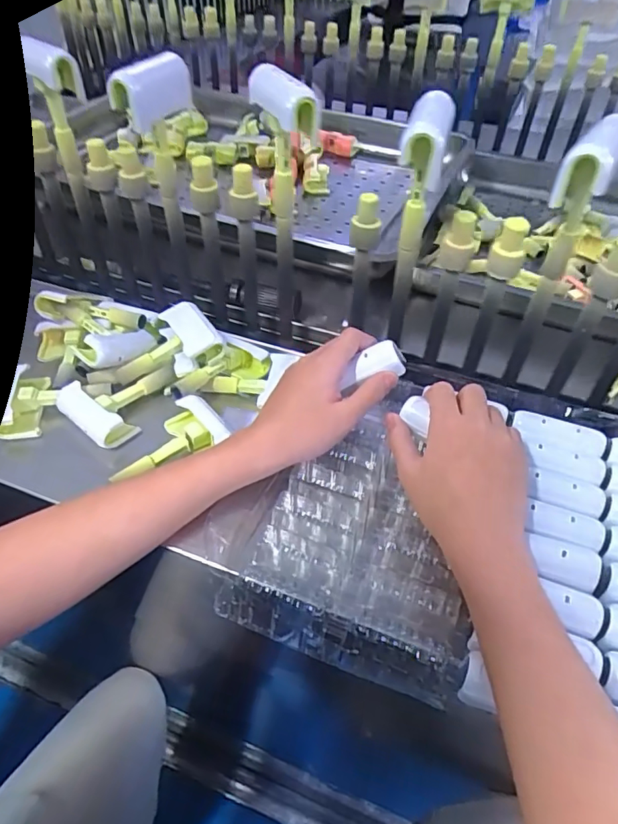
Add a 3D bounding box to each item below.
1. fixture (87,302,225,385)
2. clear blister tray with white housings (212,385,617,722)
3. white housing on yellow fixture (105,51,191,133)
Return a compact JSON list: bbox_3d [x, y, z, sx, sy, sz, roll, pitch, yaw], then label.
[{"bbox_3d":[-0.147,-0.052,0.513,0.120,0.041,0.065,-28,53,-8],"label":"fixture"},{"bbox_3d":[0.139,0.083,0.411,0.324,0.040,0.273,16,48,13],"label":"clear blister tray with white housings"},{"bbox_3d":[-0.122,-0.248,0.411,0.026,0.045,0.068,20,49,16],"label":"white housing on yellow fixture"}]

